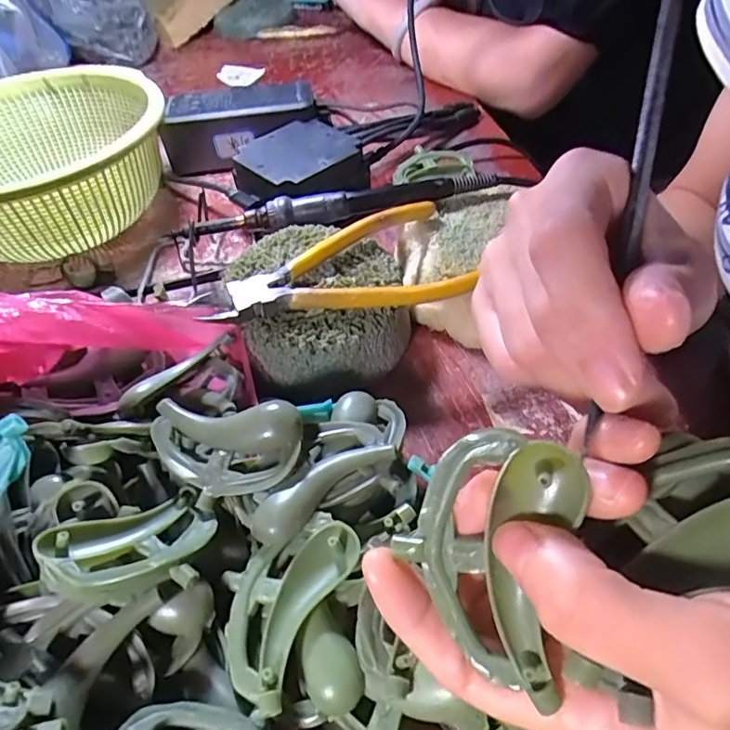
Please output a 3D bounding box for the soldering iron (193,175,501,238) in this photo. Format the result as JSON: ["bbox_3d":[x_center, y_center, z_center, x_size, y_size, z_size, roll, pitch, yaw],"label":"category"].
[{"bbox_3d":[-0.013,-0.100,0.344,0.190,0.022,0.023,-8,49,-2],"label":"soldering iron"}]

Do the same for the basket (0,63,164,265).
[{"bbox_3d":[-0.241,-0.154,0.408,0.179,0.072,0.201,-13,49,-7],"label":"basket"}]

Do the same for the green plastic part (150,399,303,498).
[{"bbox_3d":[-0.060,0.034,0.228,0.065,0.017,0.036,1,49,5],"label":"green plastic part"}]

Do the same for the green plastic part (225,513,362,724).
[{"bbox_3d":[-0.033,0.086,0.202,0.041,0.013,0.066,19,53,19],"label":"green plastic part"}]

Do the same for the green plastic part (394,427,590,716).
[{"bbox_3d":[0.030,0.048,0.138,0.042,0.008,0.063,9,95,14],"label":"green plastic part"}]

